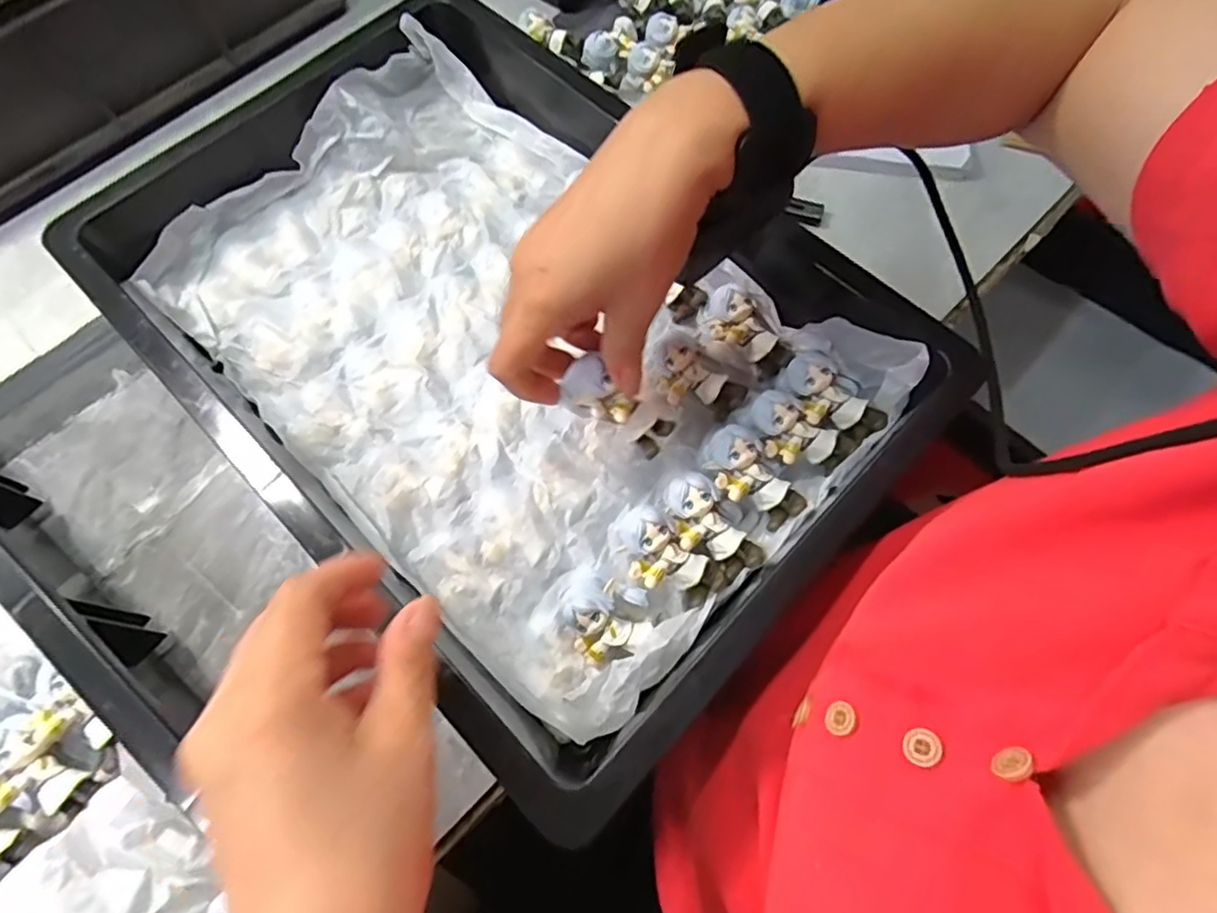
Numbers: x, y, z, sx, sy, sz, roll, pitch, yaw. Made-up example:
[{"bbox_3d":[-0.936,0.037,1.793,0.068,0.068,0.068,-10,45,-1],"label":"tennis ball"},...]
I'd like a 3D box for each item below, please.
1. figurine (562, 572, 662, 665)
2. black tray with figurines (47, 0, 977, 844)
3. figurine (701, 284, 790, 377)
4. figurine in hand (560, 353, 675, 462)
[{"bbox_3d":[0.000,0.082,0.318,0.045,0.028,0.040,16,70,6],"label":"figurine"},{"bbox_3d":[-0.062,-0.073,0.361,0.435,0.075,0.309,42,73,17],"label":"black tray with figurines"},{"bbox_3d":[0.085,-0.076,0.391,0.061,0.026,0.033,44,73,-2],"label":"figurine"},{"bbox_3d":[0.005,-0.023,0.317,0.063,0.022,0.024,34,67,-23],"label":"figurine in hand"}]

